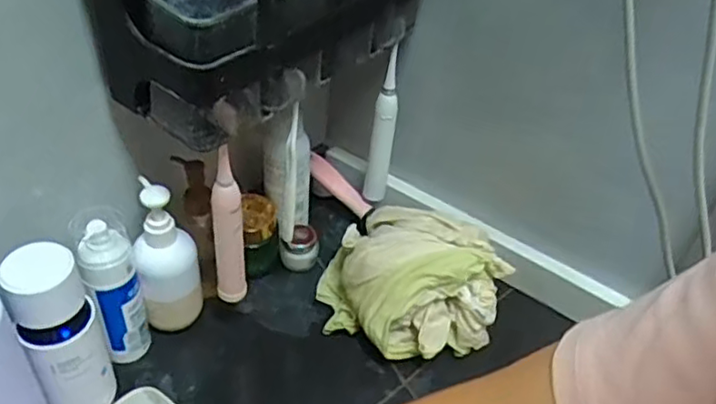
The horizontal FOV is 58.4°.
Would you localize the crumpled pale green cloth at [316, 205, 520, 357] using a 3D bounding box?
[{"bbox_3d":[0.050,0.079,0.630,0.174,0.104,0.137,7,40,2],"label":"crumpled pale green cloth"}]

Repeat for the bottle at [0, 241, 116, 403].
[{"bbox_3d":[-0.231,0.106,0.503,0.051,0.164,0.045,-13,44,-21],"label":"bottle"}]

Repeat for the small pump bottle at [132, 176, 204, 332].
[{"bbox_3d":[-0.175,0.049,0.581,0.053,0.152,0.046,-14,44,-21],"label":"small pump bottle"}]

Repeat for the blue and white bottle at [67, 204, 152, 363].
[{"bbox_3d":[-0.210,0.076,0.554,0.043,0.145,0.041,-11,43,-18],"label":"blue and white bottle"}]

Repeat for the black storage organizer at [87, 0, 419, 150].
[{"bbox_3d":[-0.068,-0.152,0.505,0.119,0.109,0.250,32,47,28],"label":"black storage organizer"}]

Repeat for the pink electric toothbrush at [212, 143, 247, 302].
[{"bbox_3d":[-0.111,0.026,0.548,0.025,0.161,0.020,-9,42,-17],"label":"pink electric toothbrush"}]

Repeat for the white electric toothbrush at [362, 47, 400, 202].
[{"bbox_3d":[0.026,-0.075,0.673,0.026,0.182,0.031,5,40,0],"label":"white electric toothbrush"}]

